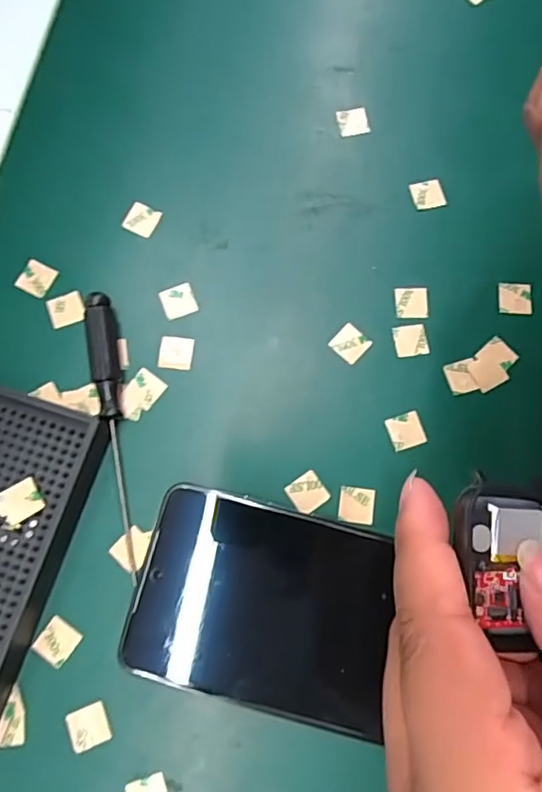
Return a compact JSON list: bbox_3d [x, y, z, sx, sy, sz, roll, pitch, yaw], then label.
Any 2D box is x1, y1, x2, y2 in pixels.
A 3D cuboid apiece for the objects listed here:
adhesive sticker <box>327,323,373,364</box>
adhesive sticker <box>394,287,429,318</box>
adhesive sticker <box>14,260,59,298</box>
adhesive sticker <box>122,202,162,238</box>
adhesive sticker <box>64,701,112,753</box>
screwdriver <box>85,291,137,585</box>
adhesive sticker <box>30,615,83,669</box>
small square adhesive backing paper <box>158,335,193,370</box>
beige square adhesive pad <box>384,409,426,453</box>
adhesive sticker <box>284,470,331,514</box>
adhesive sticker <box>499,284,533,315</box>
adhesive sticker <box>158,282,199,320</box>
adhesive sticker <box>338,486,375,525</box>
[{"bbox_3d":[0.038,-0.025,0.273,0.016,0.004,0.016,42,79,9],"label":"adhesive sticker"},{"bbox_3d":[0.069,-0.046,0.279,0.016,0.004,0.016,-1,81,-2],"label":"adhesive sticker"},{"bbox_3d":[-0.115,-0.058,0.278,0.016,0.004,0.016,25,81,7],"label":"adhesive sticker"},{"bbox_3d":[-0.065,-0.089,0.285,0.016,0.004,0.016,18,80,1],"label":"adhesive sticker"},{"bbox_3d":[-0.075,0.135,0.232,0.015,0.004,0.015,-23,72,-8],"label":"adhesive sticker"},{"bbox_3d":[-0.070,0.015,0.254,0.013,0.014,0.126,-9,76,-2],"label":"screwdriver"},{"bbox_3d":[-0.091,0.104,0.240,0.015,0.004,0.016,34,76,11],"label":"adhesive sticker"},{"bbox_3d":[-0.045,-0.021,0.269,0.016,0.004,0.015,6,76,1],"label":"small square adhesive backing paper"},{"bbox_3d":[0.063,0.016,0.263,0.016,0.004,0.016,-19,75,-1],"label":"beige square adhesive pad"},{"bbox_3d":[0.017,0.043,0.256,0.016,0.004,0.016,-35,77,-11],"label":"adhesive sticker"},{"bbox_3d":[0.121,-0.048,0.281,0.016,0.004,0.016,2,82,5],"label":"adhesive sticker"},{"bbox_3d":[-0.045,-0.047,0.275,0.016,0.004,0.016,-20,77,-5],"label":"adhesive sticker"},{"bbox_3d":[0.038,0.048,0.253,0.015,0.004,0.015,9,76,2],"label":"adhesive sticker"}]

